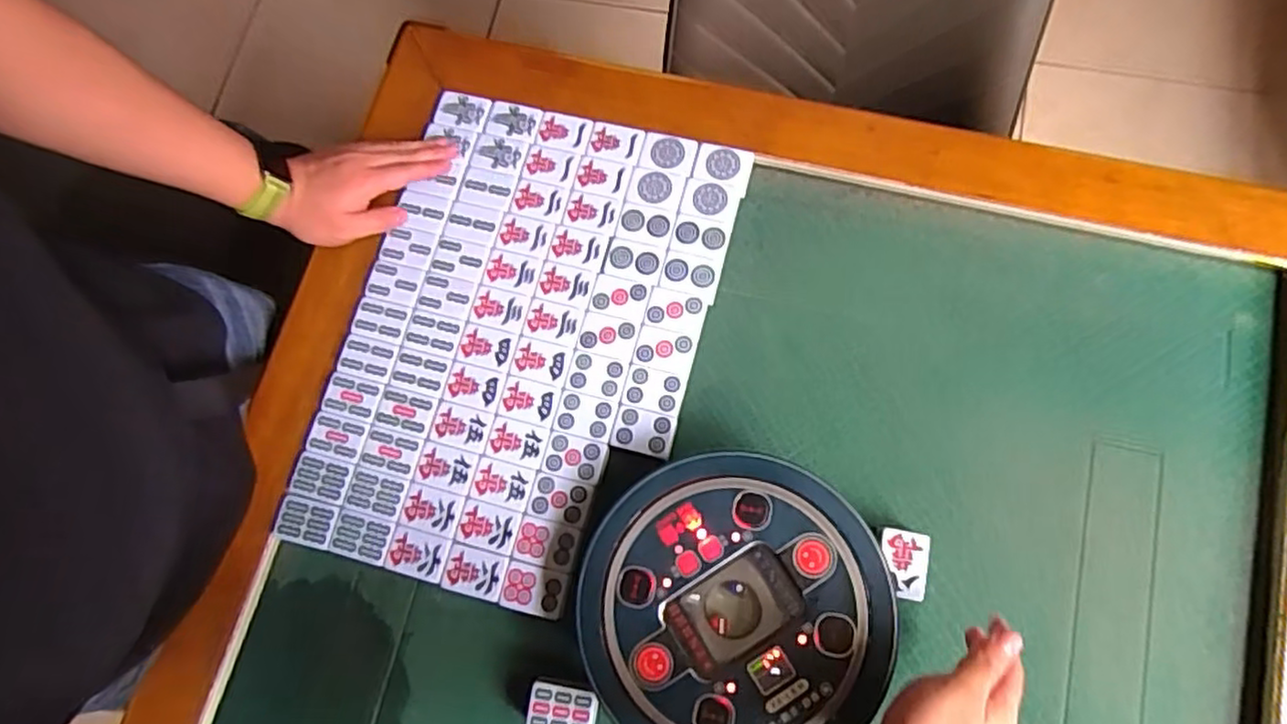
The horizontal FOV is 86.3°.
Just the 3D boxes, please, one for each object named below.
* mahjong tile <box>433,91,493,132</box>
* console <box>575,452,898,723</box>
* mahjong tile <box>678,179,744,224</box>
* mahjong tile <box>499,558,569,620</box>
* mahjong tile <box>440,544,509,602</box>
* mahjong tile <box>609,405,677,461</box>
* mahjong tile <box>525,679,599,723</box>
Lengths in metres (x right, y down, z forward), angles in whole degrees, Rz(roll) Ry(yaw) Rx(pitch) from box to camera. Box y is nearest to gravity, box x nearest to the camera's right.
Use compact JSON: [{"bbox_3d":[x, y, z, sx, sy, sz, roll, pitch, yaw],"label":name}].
[{"bbox_3d":[-0.177,-0.244,0.686,0.056,0.026,0.037,12,78,8],"label":"mahjong tile"},{"bbox_3d":[0.067,0.185,0.510,0.222,0.028,0.220,0,77,1],"label":"console"},{"bbox_3d":[0.063,-0.147,0.638,0.053,0.021,0.042,11,78,7],"label":"mahjong tile"},{"bbox_3d":[-0.090,0.188,0.568,0.050,0.020,0.038,11,78,8],"label":"mahjong tile"},{"bbox_3d":[-0.140,0.177,0.579,0.051,0.025,0.036,12,78,8],"label":"mahjong tile"},{"bbox_3d":[0.001,0.062,0.596,0.052,0.028,0.037,14,79,8],"label":"mahjong tile"},{"bbox_3d":[-0.064,0.275,0.545,0.054,0.029,0.037,10,78,7],"label":"mahjong tile"}]

